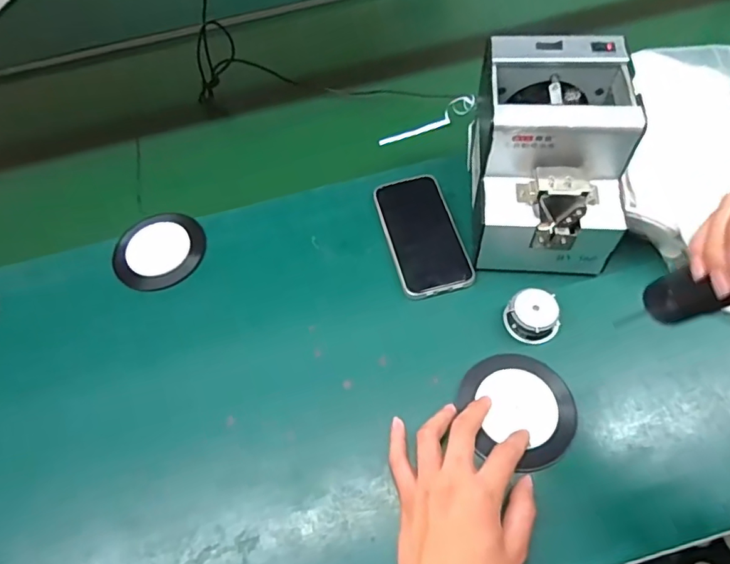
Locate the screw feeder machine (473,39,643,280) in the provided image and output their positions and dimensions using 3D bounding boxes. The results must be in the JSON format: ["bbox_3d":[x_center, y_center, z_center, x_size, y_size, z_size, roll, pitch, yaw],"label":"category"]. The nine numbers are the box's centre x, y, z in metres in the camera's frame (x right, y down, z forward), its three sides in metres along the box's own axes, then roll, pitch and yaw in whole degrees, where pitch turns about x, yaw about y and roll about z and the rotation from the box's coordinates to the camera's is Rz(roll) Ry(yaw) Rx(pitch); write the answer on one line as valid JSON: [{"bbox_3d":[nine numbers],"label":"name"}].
[{"bbox_3d":[0.169,-0.114,0.487,0.136,0.145,0.185,4,62,6],"label":"screw feeder machine"}]

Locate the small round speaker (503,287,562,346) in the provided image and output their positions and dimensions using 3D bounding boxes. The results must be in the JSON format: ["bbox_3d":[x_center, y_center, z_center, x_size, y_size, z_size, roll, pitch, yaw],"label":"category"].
[{"bbox_3d":[0.157,0.031,0.469,0.043,0.026,0.044,-3,58,4],"label":"small round speaker"}]

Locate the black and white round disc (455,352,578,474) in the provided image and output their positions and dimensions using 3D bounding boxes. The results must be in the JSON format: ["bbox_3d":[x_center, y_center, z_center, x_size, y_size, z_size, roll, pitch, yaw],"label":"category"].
[{"bbox_3d":[0.135,0.110,0.440,0.093,0.016,0.098,-1,55,2],"label":"black and white round disc"}]

